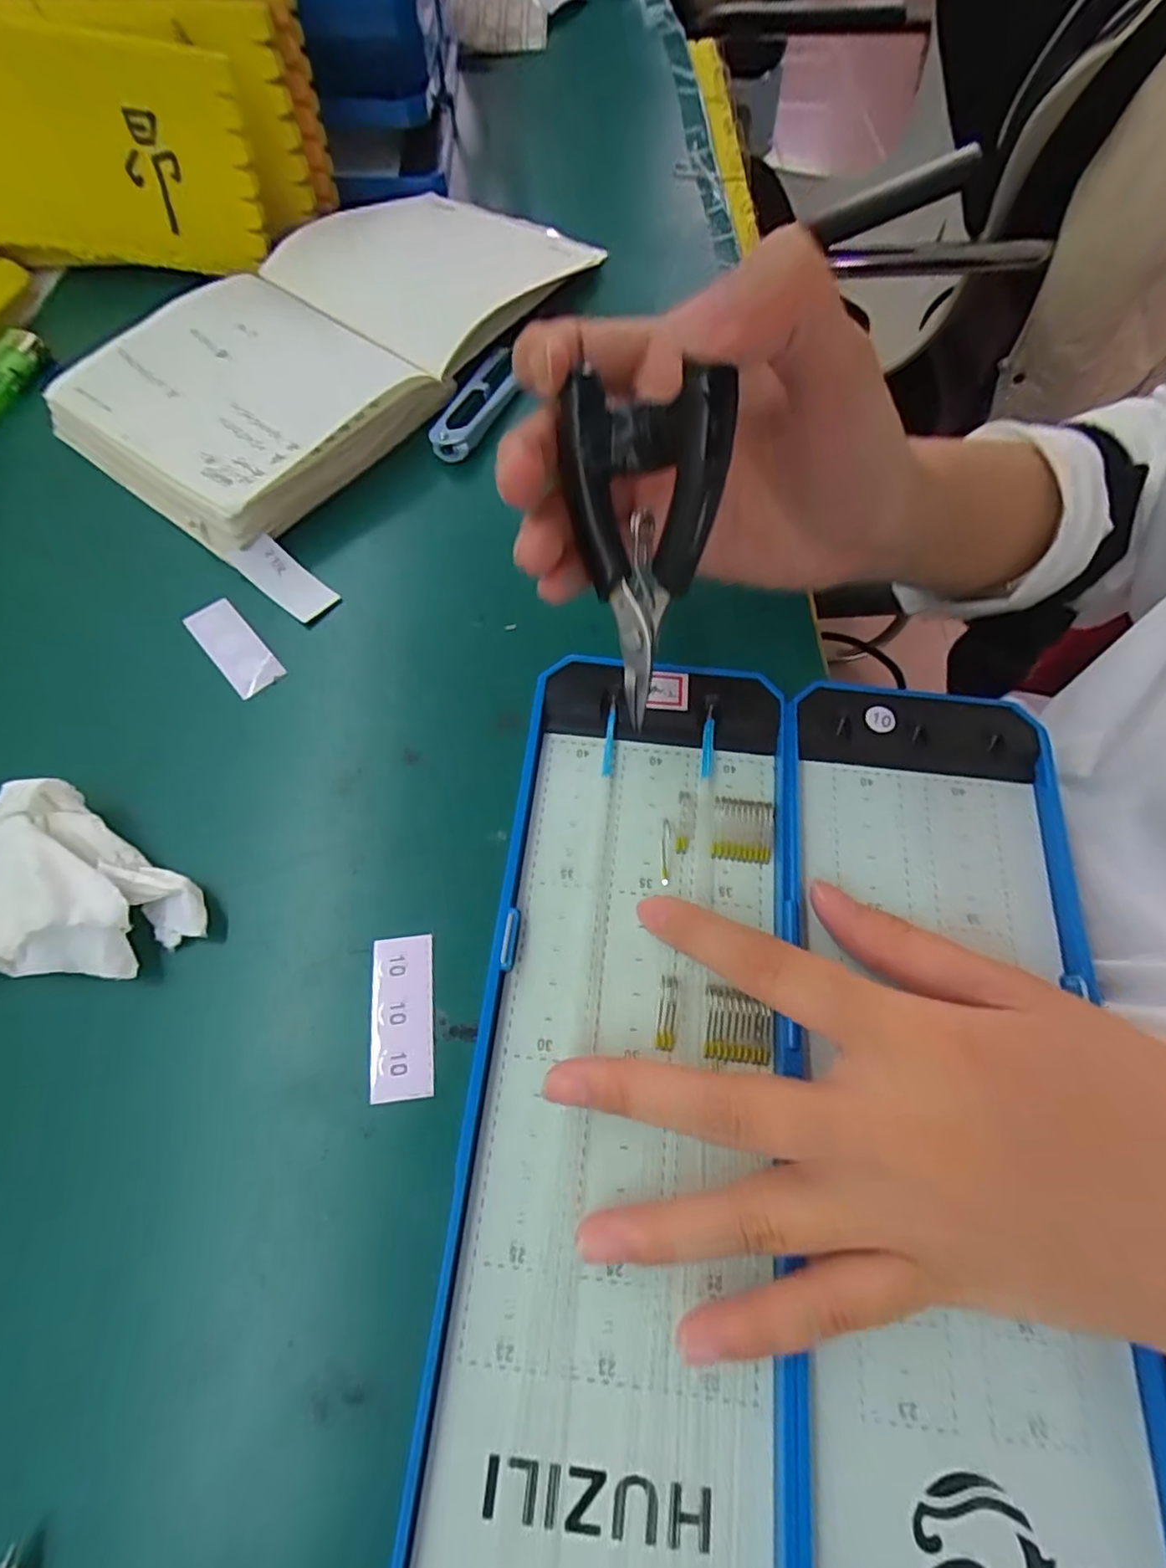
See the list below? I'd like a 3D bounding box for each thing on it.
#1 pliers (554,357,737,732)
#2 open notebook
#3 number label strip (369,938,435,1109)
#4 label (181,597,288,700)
[{"bbox_3d":[0.015,-0.063,0.177,0.045,0.089,0.010,14,29,22],"label":"pliers"},{"bbox_3d":[-0.114,-0.214,0.297,0.127,0.026,0.244,36,72,15],"label":"open notebook"},{"bbox_3d":[-0.055,0.069,0.187,0.018,0.004,0.046,-5,68,-5],"label":"number label strip"},{"bbox_3d":[-0.134,-0.053,0.238,0.018,0.004,0.046,-40,73,-16],"label":"label"}]

